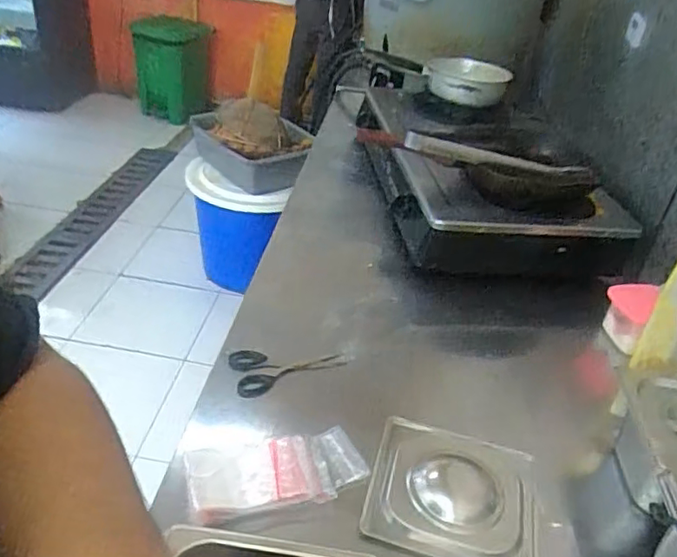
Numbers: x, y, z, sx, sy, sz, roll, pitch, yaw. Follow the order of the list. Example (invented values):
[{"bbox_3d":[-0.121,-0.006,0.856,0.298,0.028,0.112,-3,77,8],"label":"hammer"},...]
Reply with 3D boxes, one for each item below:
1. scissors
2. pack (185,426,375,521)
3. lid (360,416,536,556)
[{"bbox_3d":[-0.068,0.113,0.790,0.147,0.016,0.070,-12,39,-26],"label":"scissors"},{"bbox_3d":[-0.065,0.202,0.633,0.183,0.025,0.087,-8,37,-21],"label":"pack"},{"bbox_3d":[0.124,0.231,0.645,0.171,0.018,0.162,13,34,9],"label":"lid"}]

